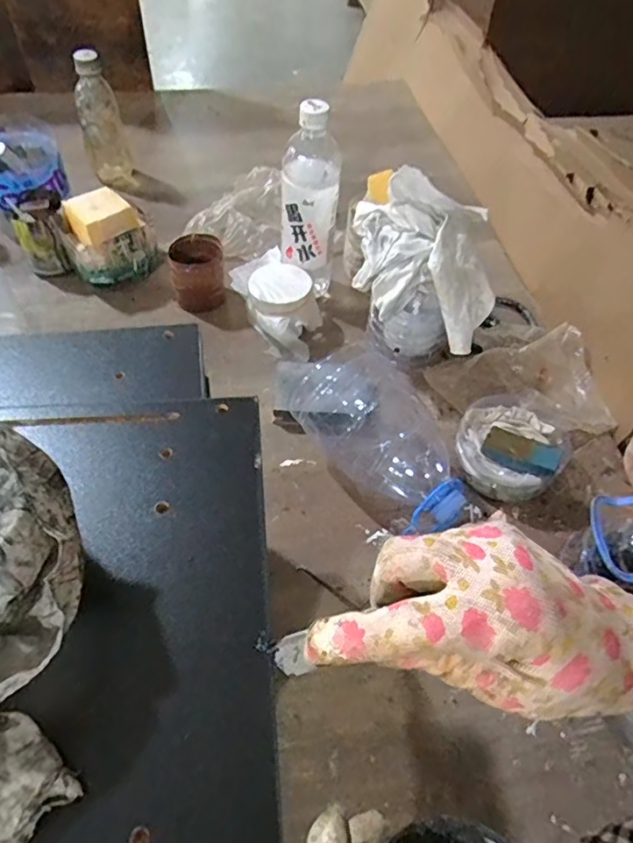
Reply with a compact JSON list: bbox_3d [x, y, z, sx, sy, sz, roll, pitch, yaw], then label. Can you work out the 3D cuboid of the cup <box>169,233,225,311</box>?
[{"bbox_3d":[-0.144,-0.178,0.671,0.066,0.070,0.068,-8,55,-10],"label":"cup"}]

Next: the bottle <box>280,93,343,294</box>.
[{"bbox_3d":[-0.008,-0.240,0.625,0.065,0.223,0.062,3,53,-2],"label":"bottle"}]

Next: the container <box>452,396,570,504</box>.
[{"bbox_3d":[0.194,0.018,0.545,0.103,0.052,0.113,2,53,-3],"label":"container"}]

